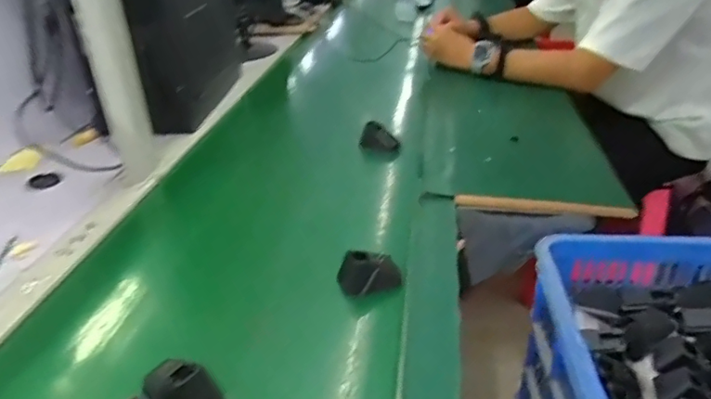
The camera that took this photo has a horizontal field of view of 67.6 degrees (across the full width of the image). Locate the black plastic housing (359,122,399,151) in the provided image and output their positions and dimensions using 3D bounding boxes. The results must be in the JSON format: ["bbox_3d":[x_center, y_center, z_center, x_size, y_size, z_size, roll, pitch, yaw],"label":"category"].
[{"bbox_3d":[0.042,-0.109,0.917,0.070,0.045,0.026,13,34,24],"label":"black plastic housing"}]

